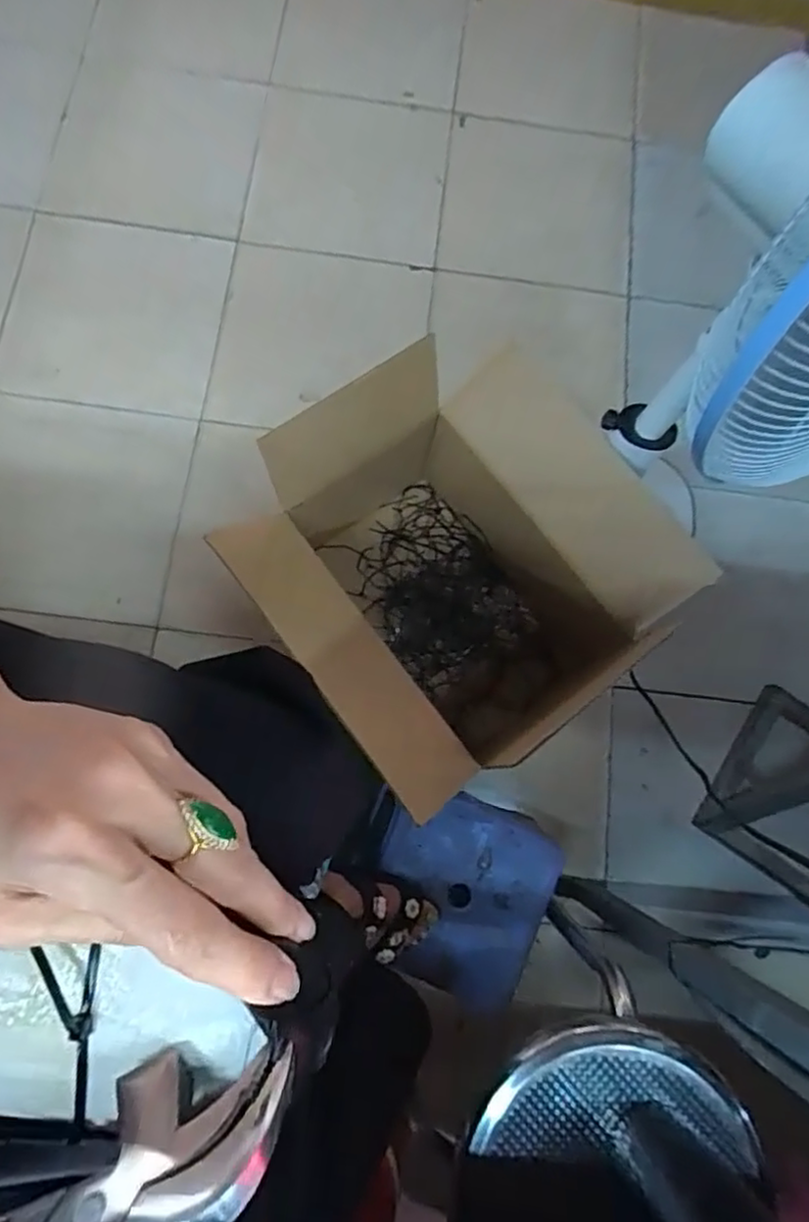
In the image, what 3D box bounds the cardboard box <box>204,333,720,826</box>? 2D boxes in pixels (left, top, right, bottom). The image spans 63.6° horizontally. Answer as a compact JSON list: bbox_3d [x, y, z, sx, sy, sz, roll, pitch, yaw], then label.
[{"bbox_3d":[0.072,-0.049,1.007,0.504,0.352,0.493,-35,81,-10],"label":"cardboard box"}]

